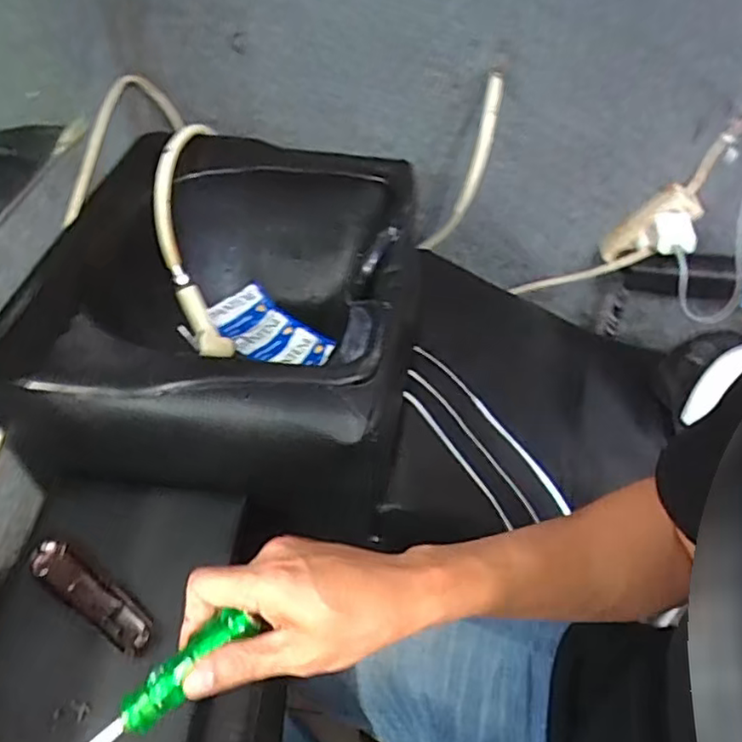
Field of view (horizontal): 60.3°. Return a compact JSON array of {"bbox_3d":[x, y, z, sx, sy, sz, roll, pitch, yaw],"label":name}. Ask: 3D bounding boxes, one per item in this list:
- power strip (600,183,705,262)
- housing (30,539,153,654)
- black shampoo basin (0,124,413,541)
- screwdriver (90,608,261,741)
[{"bbox_3d":[0.446,-0.229,1.033,0.059,0.164,0.061,37,46,-15],"label":"power strip"},{"bbox_3d":[-0.259,0.207,0.592,0.143,0.022,0.035,28,51,22],"label":"housing"},{"bbox_3d":[-0.169,-0.075,0.829,0.425,0.196,0.512,8,46,5],"label":"black shampoo basin"},{"bbox_3d":[-0.146,0.205,0.371,0.190,0.017,0.022,-41,57,-5],"label":"screwdriver"}]

